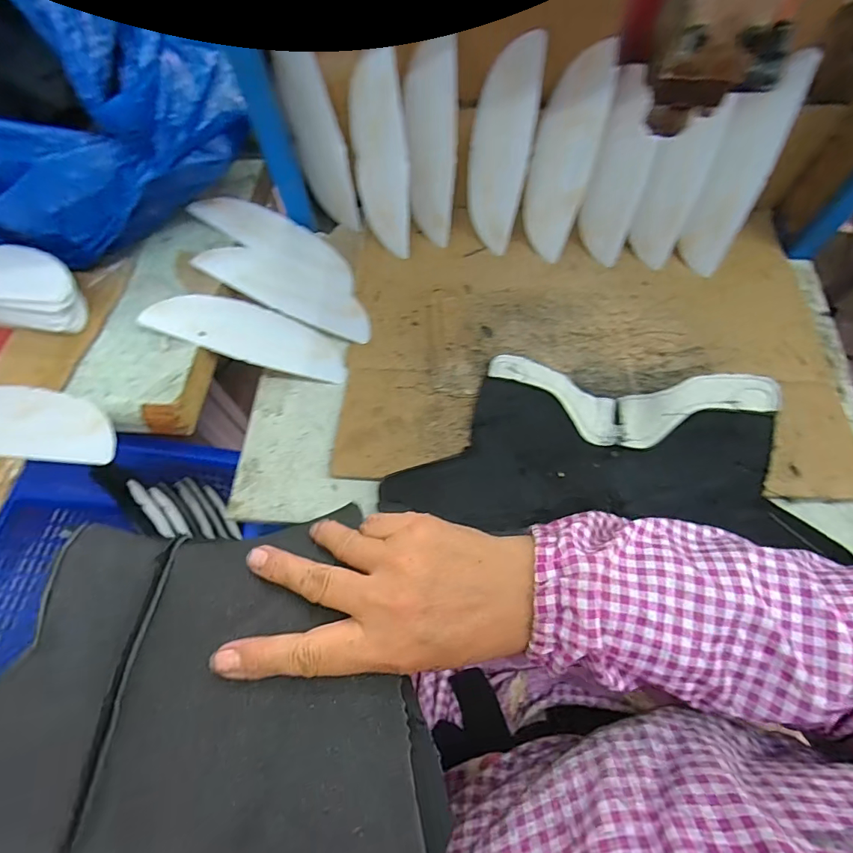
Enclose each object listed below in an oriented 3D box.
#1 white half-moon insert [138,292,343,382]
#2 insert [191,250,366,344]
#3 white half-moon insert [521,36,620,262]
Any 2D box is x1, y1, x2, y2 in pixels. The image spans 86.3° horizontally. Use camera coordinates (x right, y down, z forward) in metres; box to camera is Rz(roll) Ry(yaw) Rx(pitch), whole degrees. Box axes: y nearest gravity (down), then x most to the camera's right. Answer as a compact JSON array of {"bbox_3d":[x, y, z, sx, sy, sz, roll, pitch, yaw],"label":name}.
[{"bbox_3d":[-0.192,-0.105,0.510,0.207,0.015,0.070,15,65,-17],"label":"white half-moon insert"},{"bbox_3d":[-0.158,-0.168,0.541,0.205,0.009,0.076,24,68,-4],"label":"insert"},{"bbox_3d":[0.154,-0.304,0.517,0.071,0.203,0.027,16,40,9],"label":"white half-moon insert"}]

